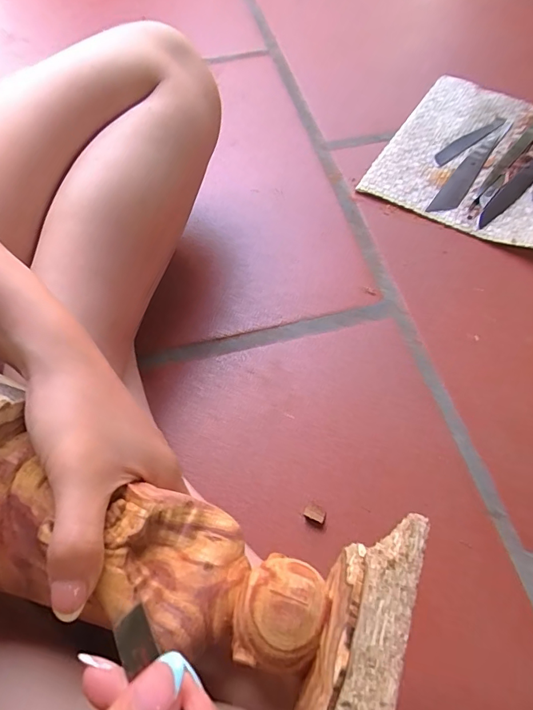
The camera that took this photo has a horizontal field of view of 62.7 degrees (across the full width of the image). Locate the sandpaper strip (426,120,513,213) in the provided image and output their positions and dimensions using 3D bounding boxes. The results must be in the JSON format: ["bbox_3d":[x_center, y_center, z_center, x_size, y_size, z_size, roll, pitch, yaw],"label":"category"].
[{"bbox_3d":[0.272,-0.253,0.574,0.027,0.006,0.240,28,59,20],"label":"sandpaper strip"}]

